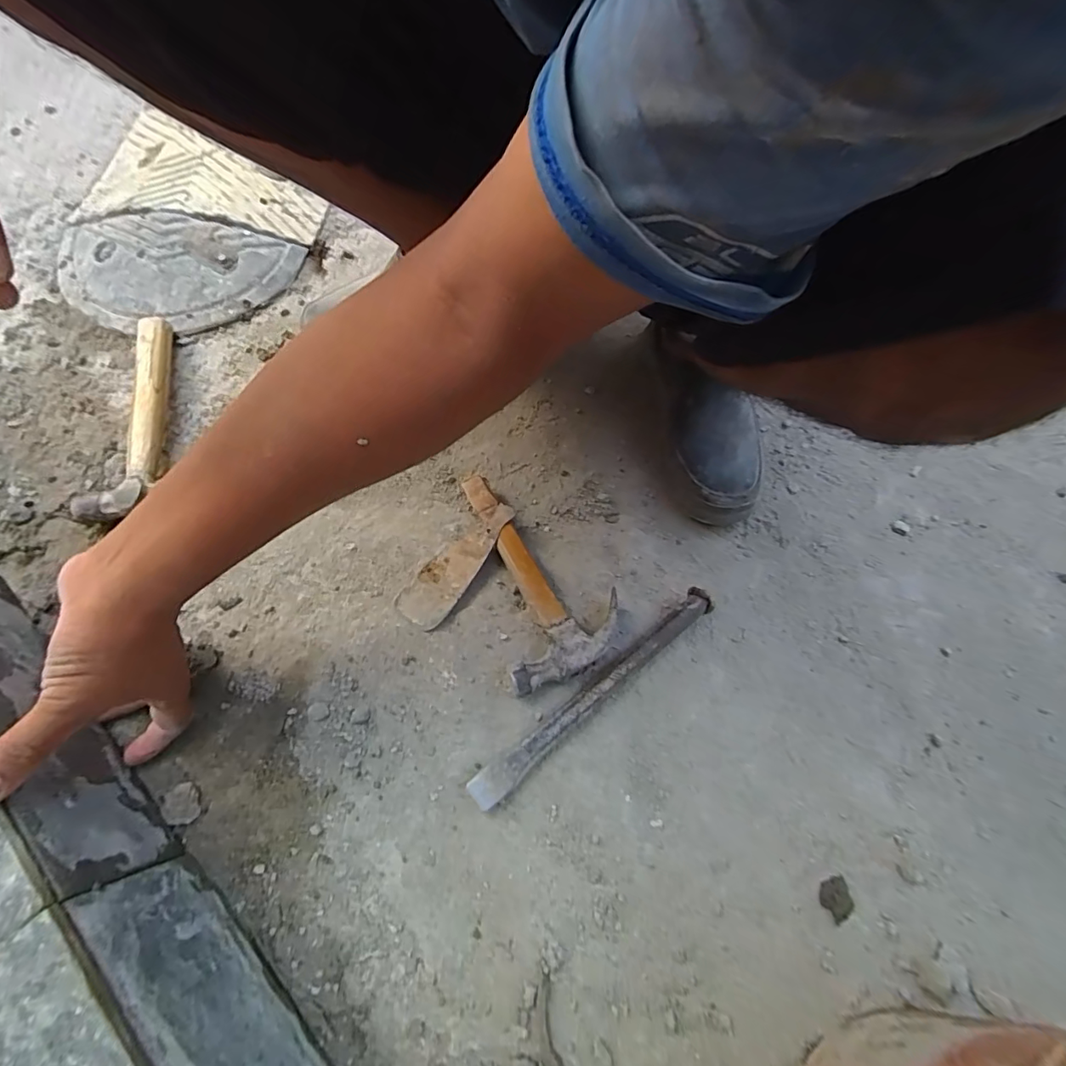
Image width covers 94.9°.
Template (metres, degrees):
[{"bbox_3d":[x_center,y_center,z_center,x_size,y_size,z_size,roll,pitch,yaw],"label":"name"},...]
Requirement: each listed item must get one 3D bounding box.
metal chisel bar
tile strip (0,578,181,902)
[{"bbox_3d":[0.050,0.118,0.367,0.226,0.015,0.020,-36,74,-14],"label":"metal chisel bar"},{"bbox_3d":[-0.312,0.102,0.298,0.252,0.090,0.011,43,69,13],"label":"tile strip"}]

